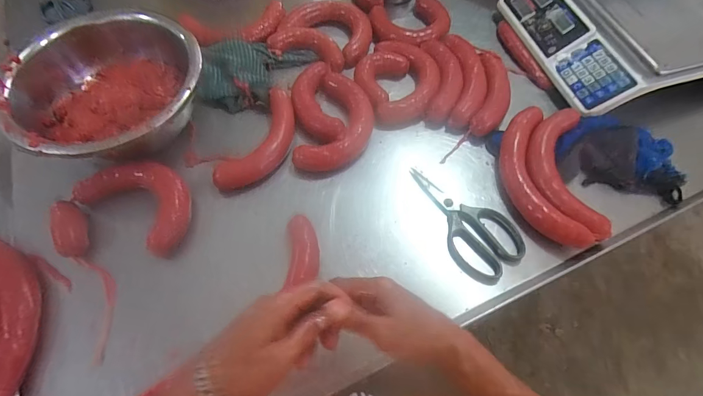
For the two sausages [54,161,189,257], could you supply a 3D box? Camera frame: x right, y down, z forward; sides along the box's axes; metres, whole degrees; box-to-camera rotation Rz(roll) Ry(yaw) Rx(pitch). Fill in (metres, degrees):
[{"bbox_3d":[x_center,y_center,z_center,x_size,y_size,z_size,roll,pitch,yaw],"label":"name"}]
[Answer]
[{"bbox_3d":[-0.332,0.012,0.539,0.182,0.032,0.146,0,65,-1],"label":"two sausages"}]

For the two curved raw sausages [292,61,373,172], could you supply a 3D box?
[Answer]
[{"bbox_3d":[-0.033,-0.148,0.623,0.129,0.037,0.221,-4,65,-3],"label":"two curved raw sausages"}]

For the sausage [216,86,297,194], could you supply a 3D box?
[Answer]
[{"bbox_3d":[-0.143,-0.087,0.595,0.071,0.036,0.192,25,67,10],"label":"sausage"}]

